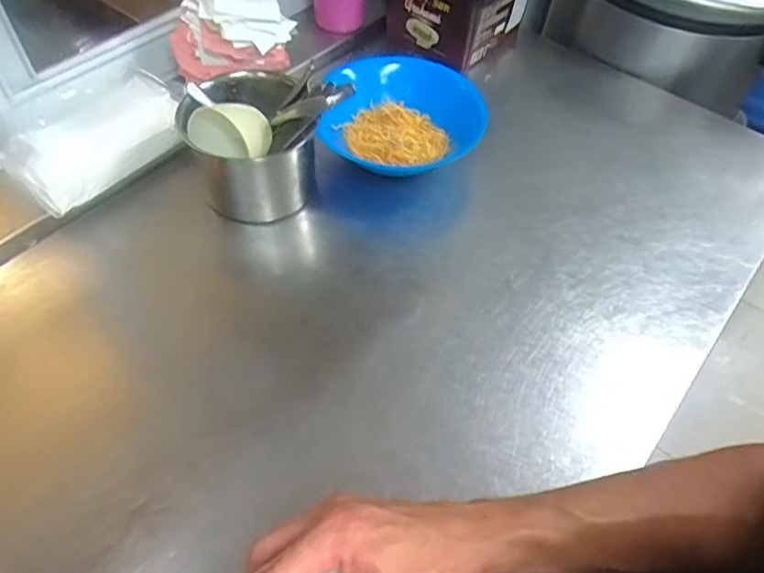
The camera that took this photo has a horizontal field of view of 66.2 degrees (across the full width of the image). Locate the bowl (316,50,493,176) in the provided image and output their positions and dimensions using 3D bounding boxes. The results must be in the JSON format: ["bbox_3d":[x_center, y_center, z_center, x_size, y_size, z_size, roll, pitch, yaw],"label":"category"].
[{"bbox_3d":[0.026,-0.218,0.762,0.215,0.085,0.172,-8,54,-7],"label":"bowl"}]

